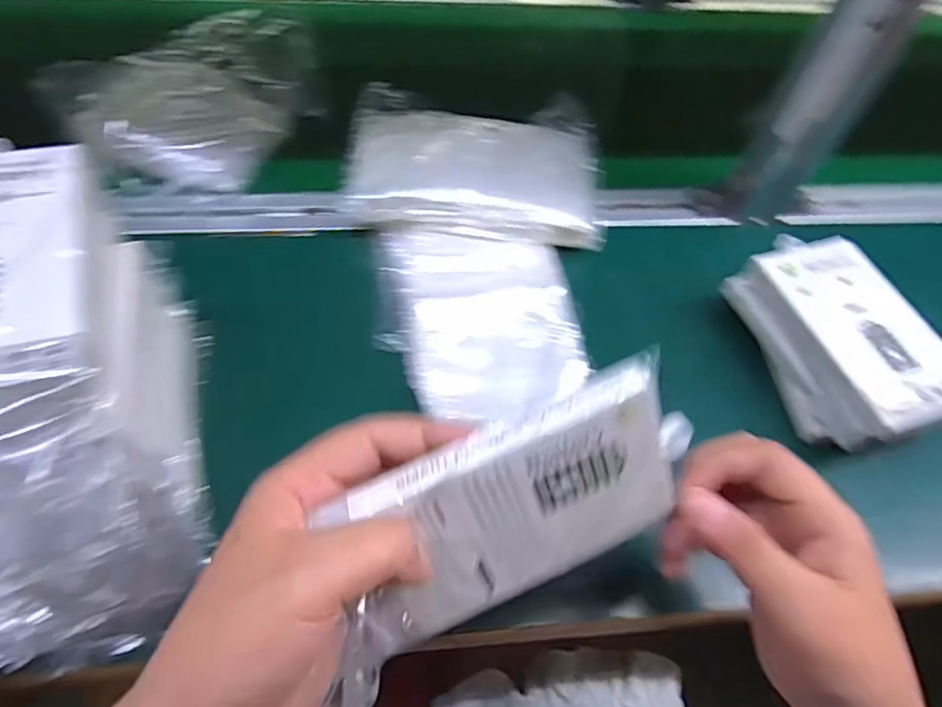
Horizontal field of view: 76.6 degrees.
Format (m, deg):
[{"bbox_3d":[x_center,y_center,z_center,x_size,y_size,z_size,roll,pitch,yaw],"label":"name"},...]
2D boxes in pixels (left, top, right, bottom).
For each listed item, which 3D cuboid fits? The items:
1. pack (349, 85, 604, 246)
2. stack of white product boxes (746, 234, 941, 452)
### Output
[{"bbox_3d":[0.004,-0.152,0.479,0.195,0.034,0.139,3,56,-3],"label":"pack"},{"bbox_3d":[0.247,-0.006,0.404,0.081,0.060,0.144,-13,58,-13],"label":"stack of white product boxes"}]

